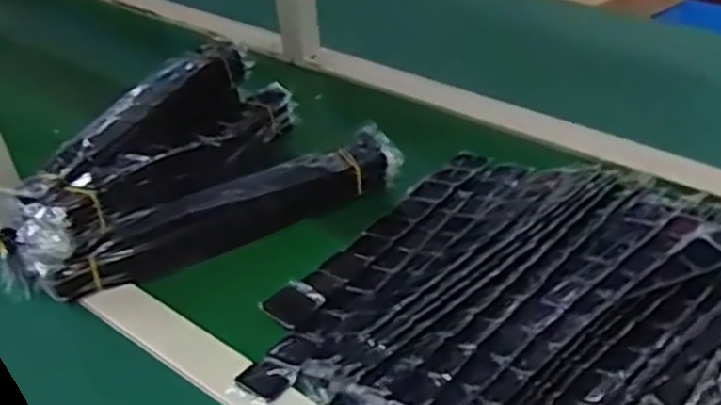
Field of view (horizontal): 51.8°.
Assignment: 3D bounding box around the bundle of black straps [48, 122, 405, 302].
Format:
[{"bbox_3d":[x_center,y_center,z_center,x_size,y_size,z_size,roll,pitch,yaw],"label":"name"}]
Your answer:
[{"bbox_3d":[-0.118,0.006,0.705,0.342,0.049,0.044,-22,41,-20],"label":"bundle of black straps"}]

